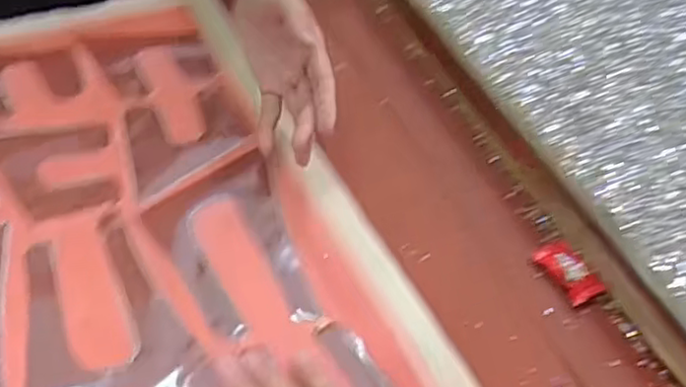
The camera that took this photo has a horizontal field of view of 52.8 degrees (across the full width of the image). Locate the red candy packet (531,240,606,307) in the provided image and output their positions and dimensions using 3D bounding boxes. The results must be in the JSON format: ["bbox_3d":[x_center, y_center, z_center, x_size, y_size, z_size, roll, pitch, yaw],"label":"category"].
[{"bbox_3d":[0.161,0.054,0.490,0.027,0.017,0.053,-22,56,-21],"label":"red candy packet"}]

